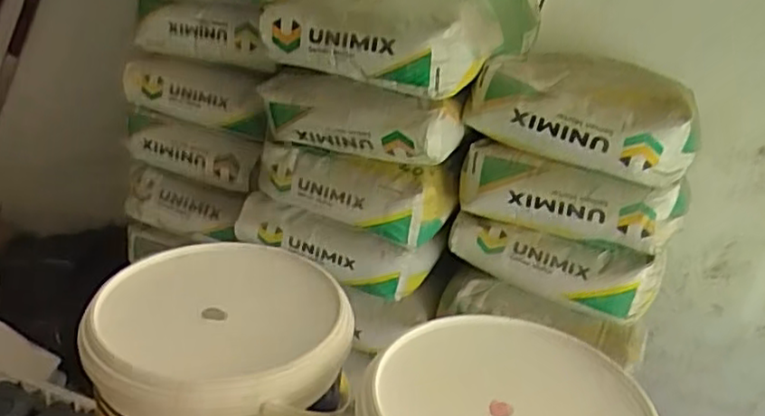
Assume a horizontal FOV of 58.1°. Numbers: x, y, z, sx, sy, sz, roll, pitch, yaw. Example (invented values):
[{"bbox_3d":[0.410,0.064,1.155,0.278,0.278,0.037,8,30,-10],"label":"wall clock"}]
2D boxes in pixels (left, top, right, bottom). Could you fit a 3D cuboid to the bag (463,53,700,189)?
[{"bbox_3d":[0.364,-0.188,1.199,0.346,0.131,0.345,16,26,21],"label":"bag"}]

